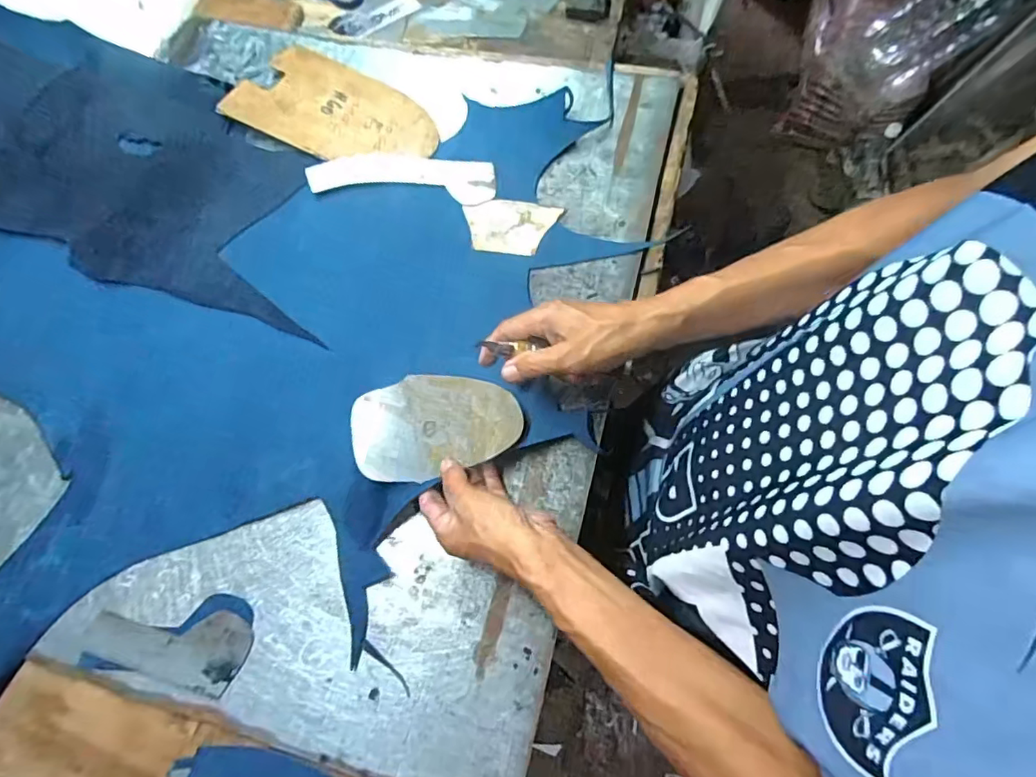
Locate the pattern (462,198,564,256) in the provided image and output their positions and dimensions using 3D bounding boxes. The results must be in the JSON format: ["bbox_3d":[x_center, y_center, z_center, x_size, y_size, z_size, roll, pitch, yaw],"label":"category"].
[{"bbox_3d":[-0.010,-0.179,0.599,0.100,0.004,0.066,11,72,2],"label":"pattern"}]

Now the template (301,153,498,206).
[{"bbox_3d":[-0.131,-0.242,0.621,0.207,0.008,0.057,7,76,0],"label":"template"}]

